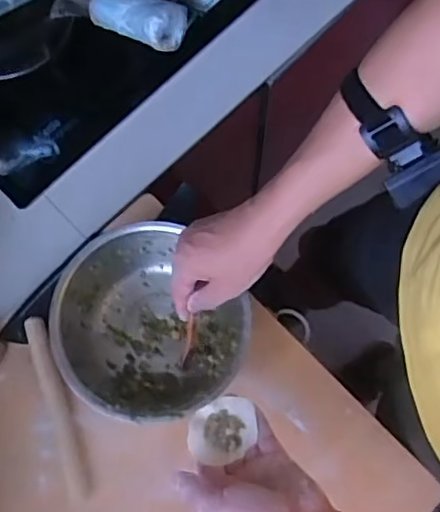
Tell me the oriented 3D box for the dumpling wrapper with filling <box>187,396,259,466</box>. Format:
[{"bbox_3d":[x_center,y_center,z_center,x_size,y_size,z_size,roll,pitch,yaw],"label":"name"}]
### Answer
[{"bbox_3d":[0.001,0.170,0.597,0.066,0.015,0.058,-7,77,-1],"label":"dumpling wrapper with filling"}]

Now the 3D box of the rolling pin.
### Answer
[{"bbox_3d":[-0.192,0.177,0.716,0.024,0.020,0.213,-19,78,-4],"label":"rolling pin"}]

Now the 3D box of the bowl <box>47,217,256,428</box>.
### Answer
[{"bbox_3d":[-0.075,0.076,0.697,0.201,0.084,0.206,0,77,1],"label":"bowl"}]

